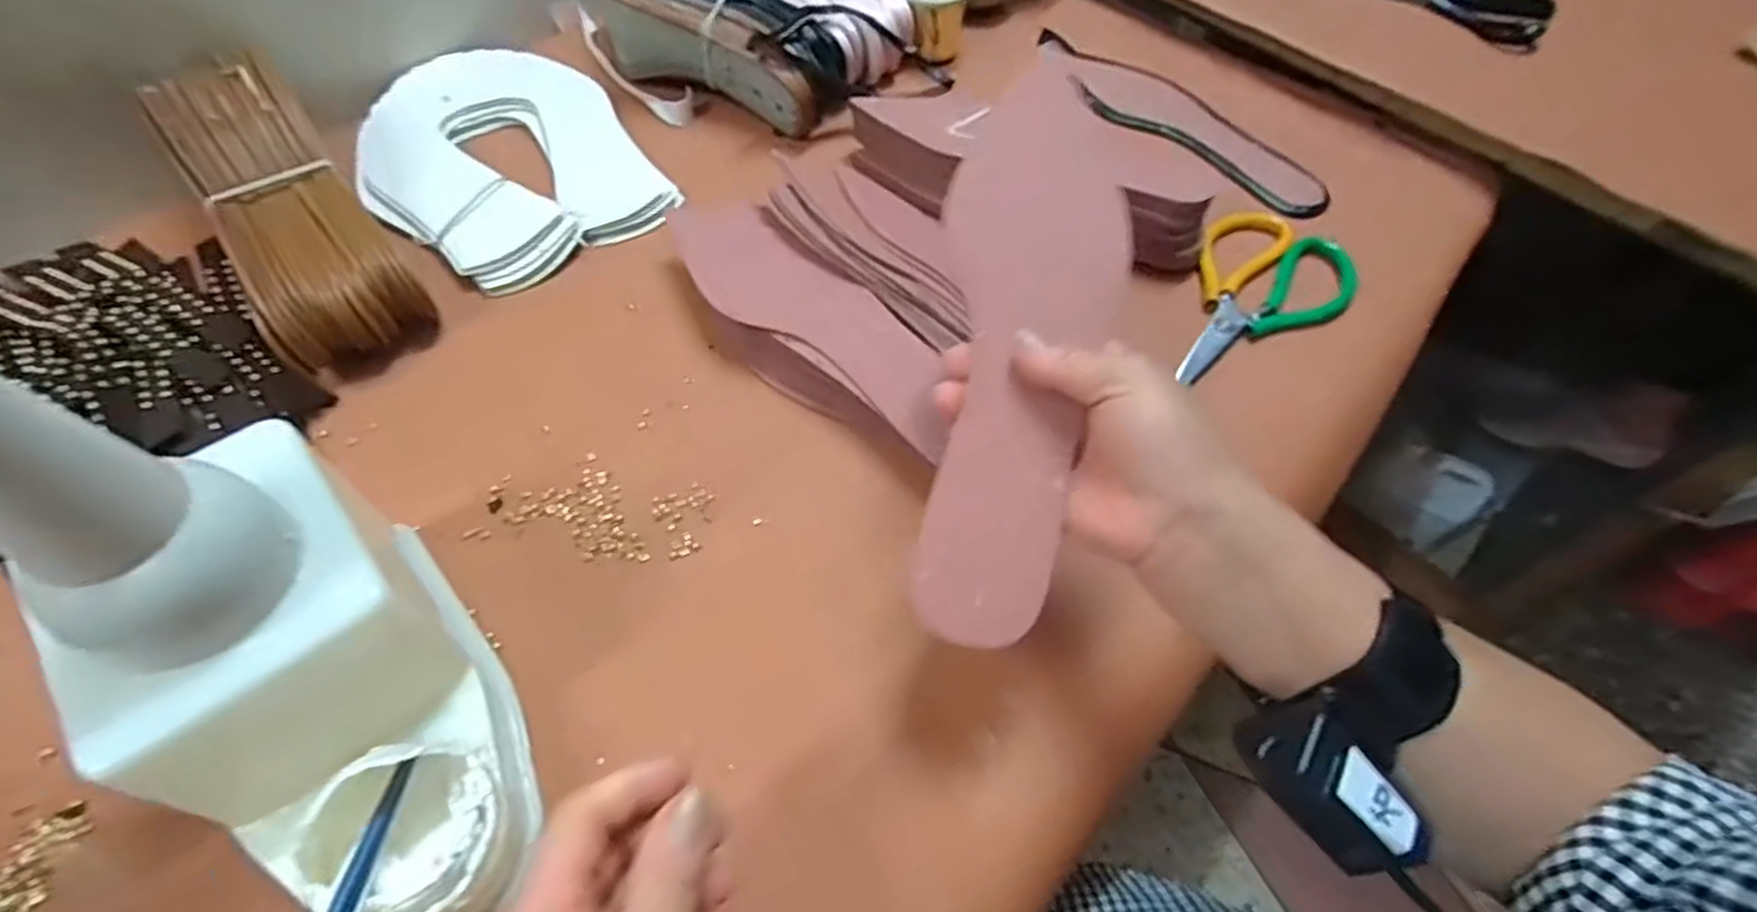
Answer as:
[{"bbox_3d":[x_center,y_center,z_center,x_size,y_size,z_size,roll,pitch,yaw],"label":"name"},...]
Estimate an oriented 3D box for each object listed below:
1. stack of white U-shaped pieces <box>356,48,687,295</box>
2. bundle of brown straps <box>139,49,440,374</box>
[{"bbox_3d":[-0.277,-0.223,0.571,0.181,0.016,0.251,-29,65,-18],"label":"stack of white U-shaped pieces"},{"bbox_3d":[-0.364,-0.153,0.483,0.080,0.072,0.226,-32,66,-20],"label":"bundle of brown straps"}]

